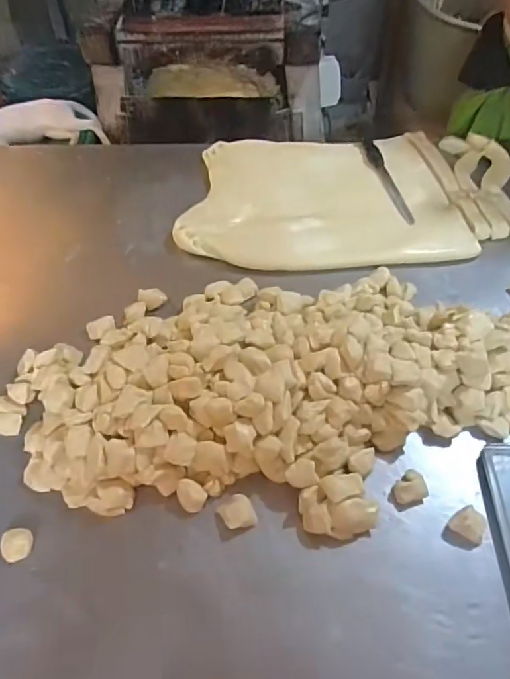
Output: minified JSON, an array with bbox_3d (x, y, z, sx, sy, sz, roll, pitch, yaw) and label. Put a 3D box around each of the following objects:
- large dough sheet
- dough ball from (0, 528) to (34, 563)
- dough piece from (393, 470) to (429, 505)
[{"bbox_3d":[0.137,-0.286,1.001,0.534,0.041,0.377,3,54,4],"label":"large dough sheet"},{"bbox_3d":[-0.300,0.256,0.631,0.037,0.012,0.039,-1,54,1],"label":"dough ball"},{"bbox_3d":[0.200,0.193,0.656,0.041,0.029,0.040,-13,55,-7],"label":"dough piece"}]

